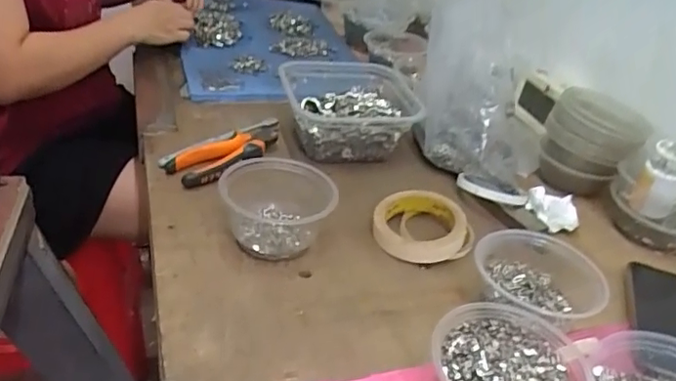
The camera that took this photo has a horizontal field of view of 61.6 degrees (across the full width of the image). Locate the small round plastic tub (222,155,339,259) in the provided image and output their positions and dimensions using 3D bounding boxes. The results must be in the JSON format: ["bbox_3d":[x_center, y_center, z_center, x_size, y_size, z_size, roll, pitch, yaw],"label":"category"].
[{"bbox_3d":[-0.062,0.018,0.582,0.114,0.060,0.104,7,34,-5],"label":"small round plastic tub"}]

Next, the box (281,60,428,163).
[{"bbox_3d":[0.018,-0.118,0.777,0.186,0.061,0.177,3,34,-10],"label":"box"}]

